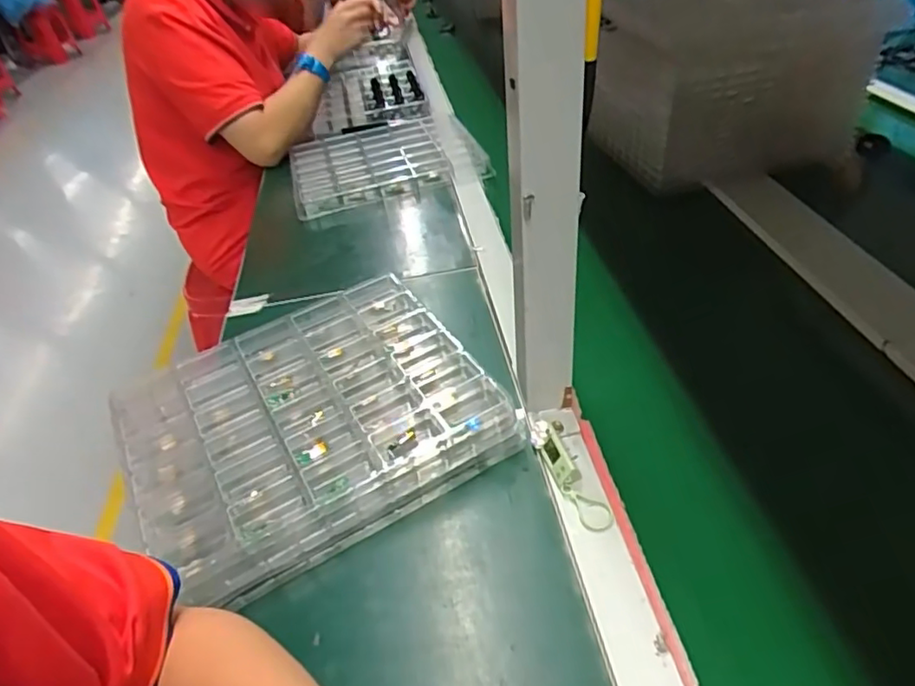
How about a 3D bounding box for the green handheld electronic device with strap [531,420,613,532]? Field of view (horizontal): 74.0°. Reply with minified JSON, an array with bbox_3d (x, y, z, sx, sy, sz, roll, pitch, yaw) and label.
[{"bbox_3d":[0.089,0.102,0.480,0.023,0.022,0.098,-19,41,-14],"label":"green handheld electronic device with strap"}]

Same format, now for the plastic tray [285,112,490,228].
[{"bbox_3d":[-0.124,-0.307,0.997,0.297,0.035,0.263,-14,40,-8],"label":"plastic tray"}]

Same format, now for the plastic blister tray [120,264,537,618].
[{"bbox_3d":[-0.131,0.065,0.539,0.299,0.046,0.253,-26,43,-21],"label":"plastic blister tray"}]

